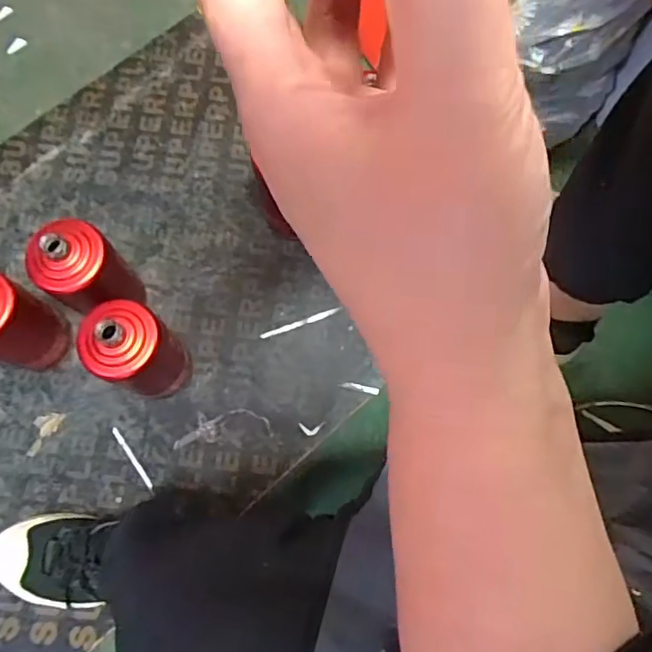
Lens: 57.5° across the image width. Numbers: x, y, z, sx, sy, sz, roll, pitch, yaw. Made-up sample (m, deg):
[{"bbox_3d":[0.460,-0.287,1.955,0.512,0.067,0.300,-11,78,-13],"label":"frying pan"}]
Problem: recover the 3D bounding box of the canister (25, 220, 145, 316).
[{"bbox_3d":[-0.269,-0.056,0.677,0.072,0.193,0.078,42,79,11],"label":"canister"}]

